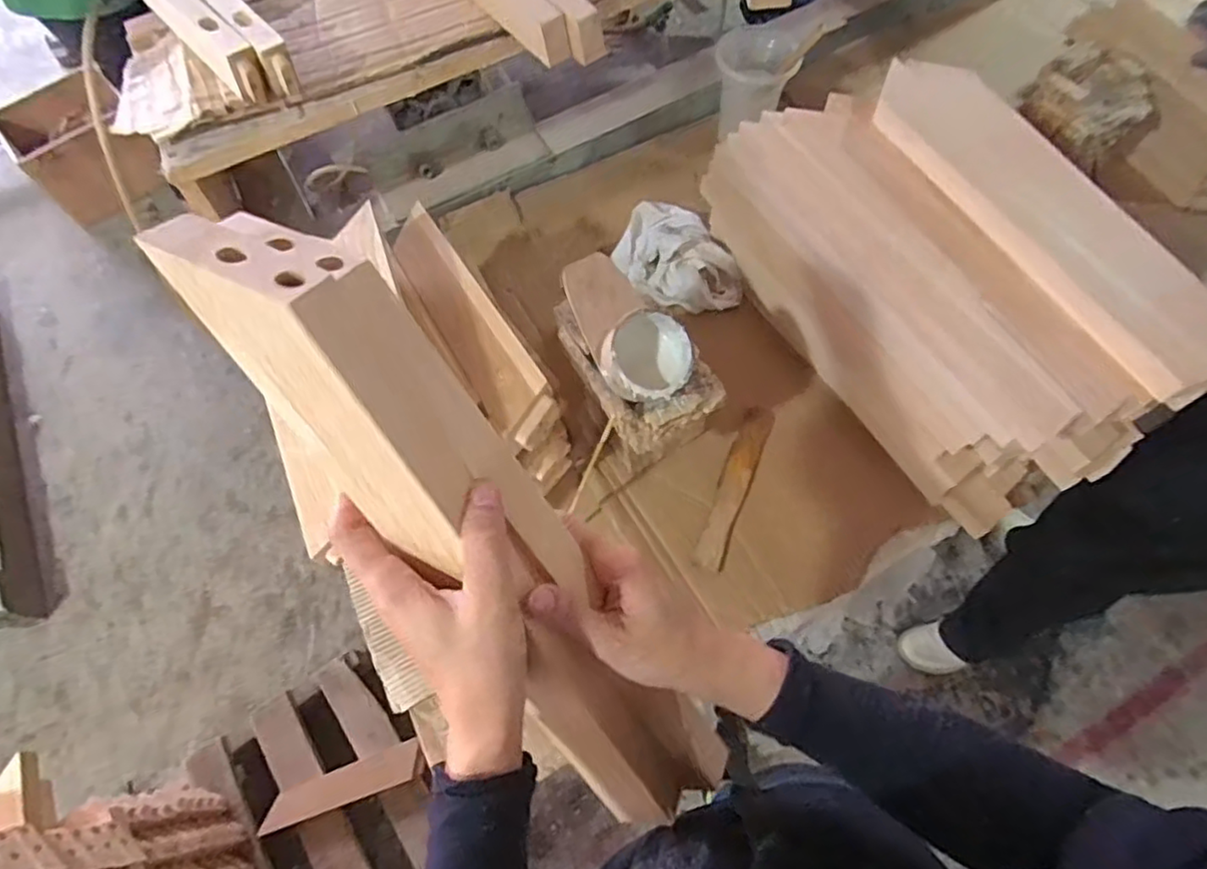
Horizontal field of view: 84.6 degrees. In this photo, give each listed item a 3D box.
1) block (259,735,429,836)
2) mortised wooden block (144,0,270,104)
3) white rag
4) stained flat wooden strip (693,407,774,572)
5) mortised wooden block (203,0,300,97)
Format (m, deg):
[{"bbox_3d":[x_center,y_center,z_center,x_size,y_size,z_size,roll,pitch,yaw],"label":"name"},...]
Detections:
[{"bbox_3d":[-0.490,0.668,1.262,0.289,0.029,0.068,-12,66,-25],"label":"block"},{"bbox_3d":[-0.455,-0.456,0.743,0.035,0.056,0.251,-40,69,-16],"label":"mortised wooden block"},{"bbox_3d":[0.090,-0.242,0.893,0.139,0.067,0.184,-24,65,-9],"label":"white rag"},{"bbox_3d":[0.156,0.059,0.784,0.037,0.007,0.207,25,71,-2],"label":"stained flat wooden strip"},{"bbox_3d":[-0.408,-0.455,0.735,0.030,0.061,0.228,-39,69,-15],"label":"mortised wooden block"}]

